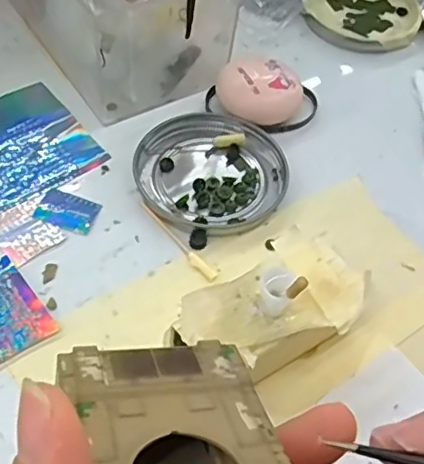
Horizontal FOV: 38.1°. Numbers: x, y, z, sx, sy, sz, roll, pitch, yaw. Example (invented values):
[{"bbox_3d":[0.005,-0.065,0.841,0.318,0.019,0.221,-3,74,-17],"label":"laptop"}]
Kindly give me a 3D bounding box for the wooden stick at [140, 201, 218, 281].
[{"bbox_3d":[-0.018,0.004,0.298,0.006,0.004,0.055,-36,65,-26],"label":"wooden stick"}]

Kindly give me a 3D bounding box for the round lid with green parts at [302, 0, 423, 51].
[{"bbox_3d":[0.103,-0.153,0.423,0.078,0.011,0.078,3,55,-4],"label":"round lid with green parts"}]

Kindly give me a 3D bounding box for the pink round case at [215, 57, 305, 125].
[{"bbox_3d":[0.028,-0.079,0.351,0.044,0.023,0.040,-18,58,-17],"label":"pink round case"}]

